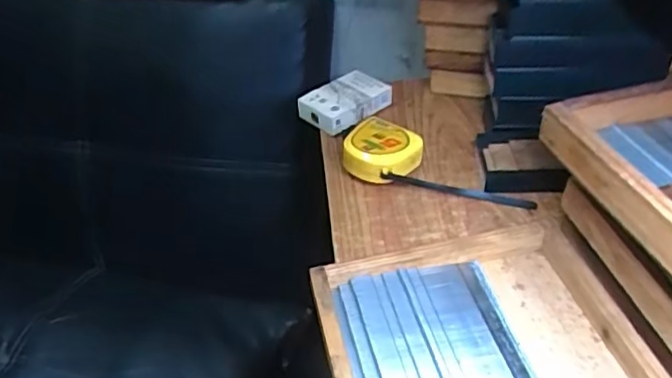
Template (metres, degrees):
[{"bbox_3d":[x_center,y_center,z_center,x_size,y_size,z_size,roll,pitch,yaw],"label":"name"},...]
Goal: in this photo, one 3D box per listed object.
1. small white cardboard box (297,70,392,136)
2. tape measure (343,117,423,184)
[{"bbox_3d":[0.010,-0.093,0.620,0.059,0.028,0.087,28,49,32],"label":"small white cardboard box"},{"bbox_3d":[0.042,-0.032,0.538,0.066,0.032,0.063,17,44,22],"label":"tape measure"}]

